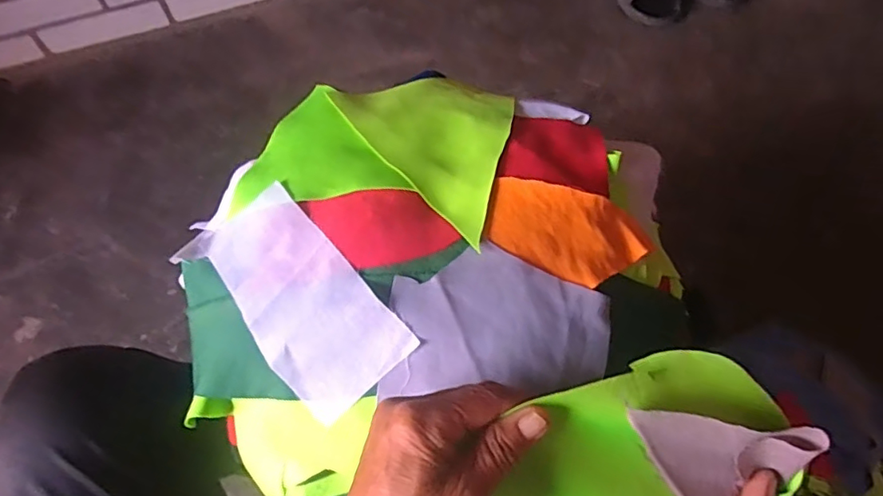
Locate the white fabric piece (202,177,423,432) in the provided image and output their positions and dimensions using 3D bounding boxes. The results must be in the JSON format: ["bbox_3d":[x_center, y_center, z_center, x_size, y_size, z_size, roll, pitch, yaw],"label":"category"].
[{"bbox_3d":[-0.095,0.031,0.379,0.079,0.010,0.160,-44,68,0],"label":"white fabric piece"}]

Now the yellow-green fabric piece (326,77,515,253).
[{"bbox_3d":[0.008,-0.089,0.440,0.118,0.040,0.181,-36,67,-16],"label":"yellow-green fabric piece"}]

